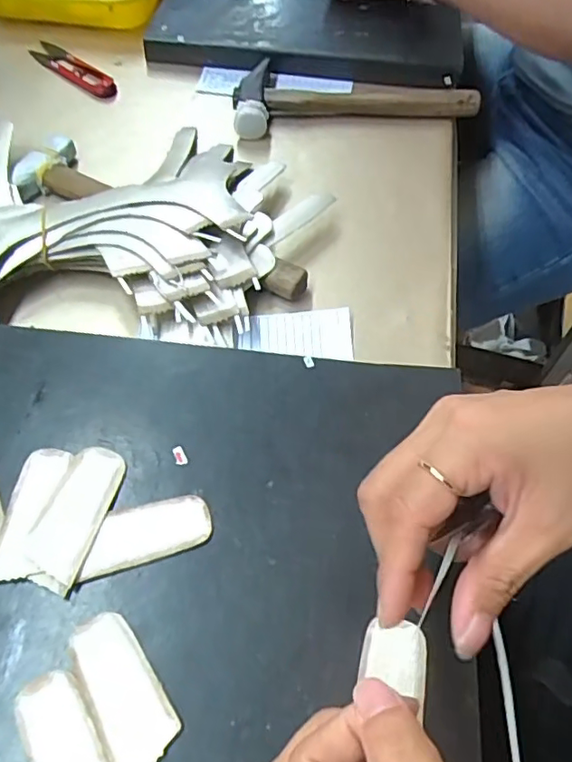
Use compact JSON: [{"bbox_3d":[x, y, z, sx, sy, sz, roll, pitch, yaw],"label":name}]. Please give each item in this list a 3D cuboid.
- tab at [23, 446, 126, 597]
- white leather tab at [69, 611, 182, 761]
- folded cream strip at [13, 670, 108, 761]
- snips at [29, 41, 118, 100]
[{"bbox_3d":[-0.111,0.071,0.310,0.031,0.006,0.076,14,59,7],"label":"tab"},{"bbox_3d":[-0.076,0.143,0.271,0.032,0.004,0.070,-28,63,-17],"label":"white leather tab"},{"bbox_3d":[-0.097,0.166,0.258,0.032,0.004,0.070,-24,62,-15],"label":"folded cream strip"},{"bbox_3d":[-0.203,-0.298,0.559,0.117,0.009,0.024,39,63,22],"label":"snips"}]

